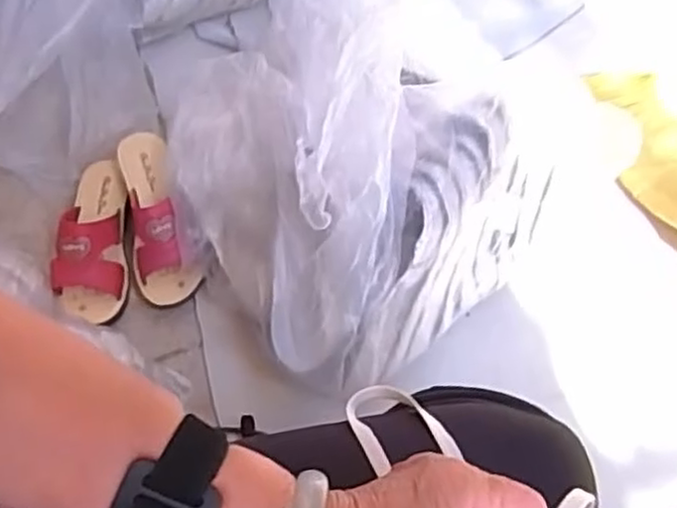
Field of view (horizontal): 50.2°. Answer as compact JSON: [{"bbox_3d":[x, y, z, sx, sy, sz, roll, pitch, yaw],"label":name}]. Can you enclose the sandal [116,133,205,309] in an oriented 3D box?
[{"bbox_3d":[-0.225,-0.051,0.875,0.076,0.070,0.221,-14,78,-5],"label":"sandal"}]

